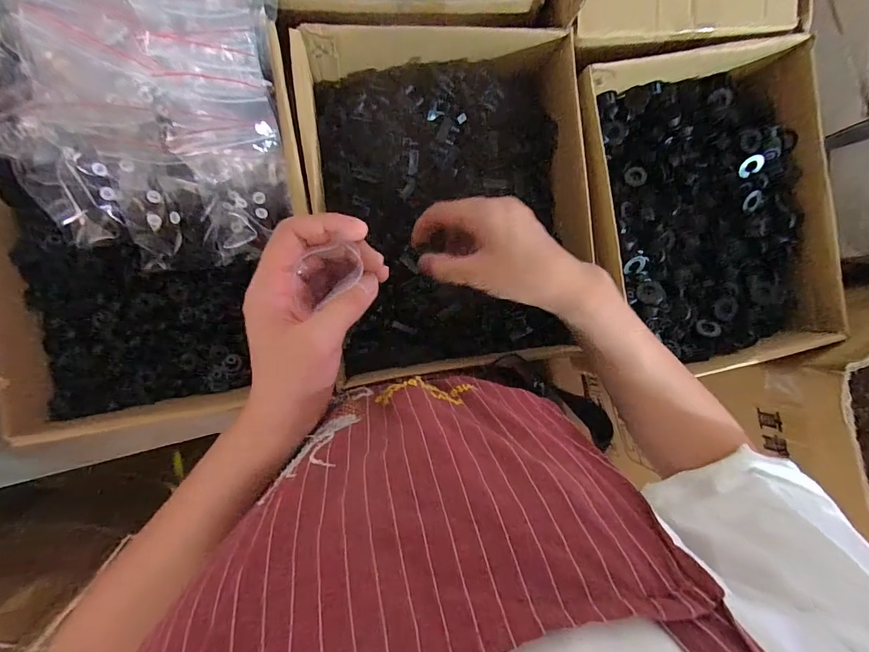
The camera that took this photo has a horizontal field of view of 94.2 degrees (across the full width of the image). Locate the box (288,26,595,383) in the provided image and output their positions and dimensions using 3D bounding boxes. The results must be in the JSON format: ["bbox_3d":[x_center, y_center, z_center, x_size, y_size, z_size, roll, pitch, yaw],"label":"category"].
[{"bbox_3d":[0.008,-0.124,0.398,0.253,0.088,0.325,-7,94,-8],"label":"box"}]

